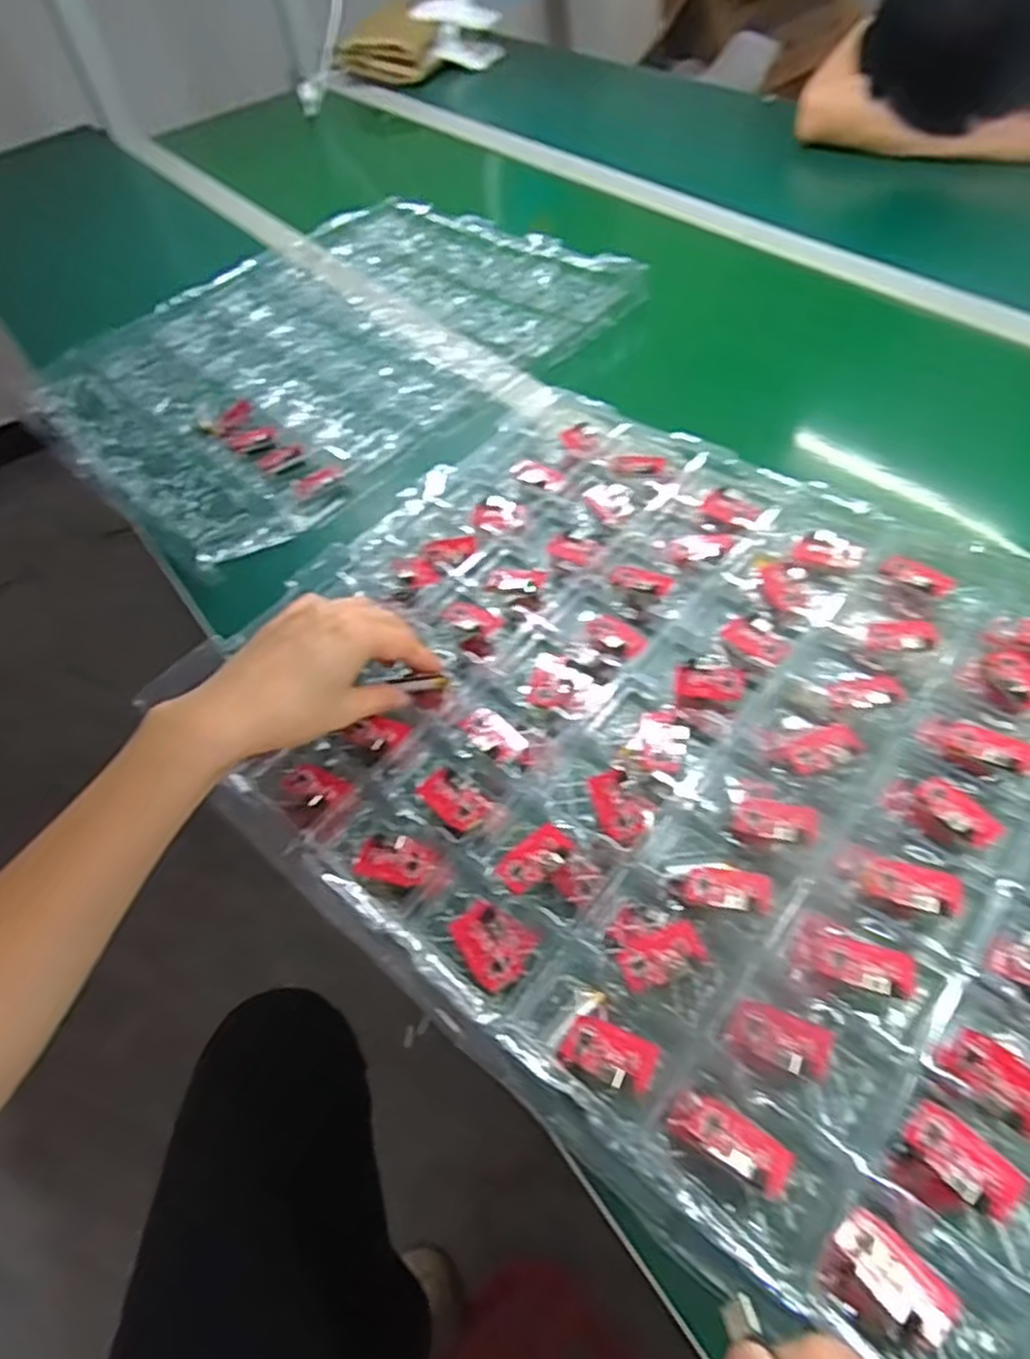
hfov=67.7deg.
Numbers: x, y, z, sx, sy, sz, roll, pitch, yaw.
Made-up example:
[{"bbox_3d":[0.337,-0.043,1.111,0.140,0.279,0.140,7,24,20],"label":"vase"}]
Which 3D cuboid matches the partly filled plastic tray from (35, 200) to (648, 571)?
[{"bbox_3d":[-0.175,-0.317,0.721,0.379,0.023,0.479,36,66,29],"label":"partly filled plastic tray"}]

